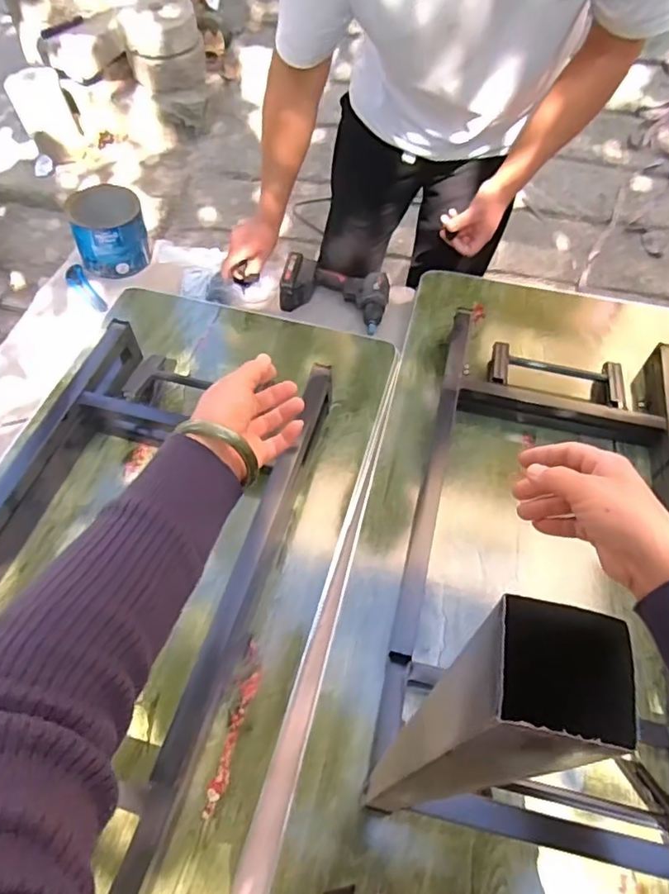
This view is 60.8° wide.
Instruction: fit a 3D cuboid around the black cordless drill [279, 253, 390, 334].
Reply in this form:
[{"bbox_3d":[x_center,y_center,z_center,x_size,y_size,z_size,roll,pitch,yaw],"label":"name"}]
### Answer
[{"bbox_3d":[-0.002,-0.324,1.218,0.226,0.087,0.152,9,56,7],"label":"black cordless drill"}]

